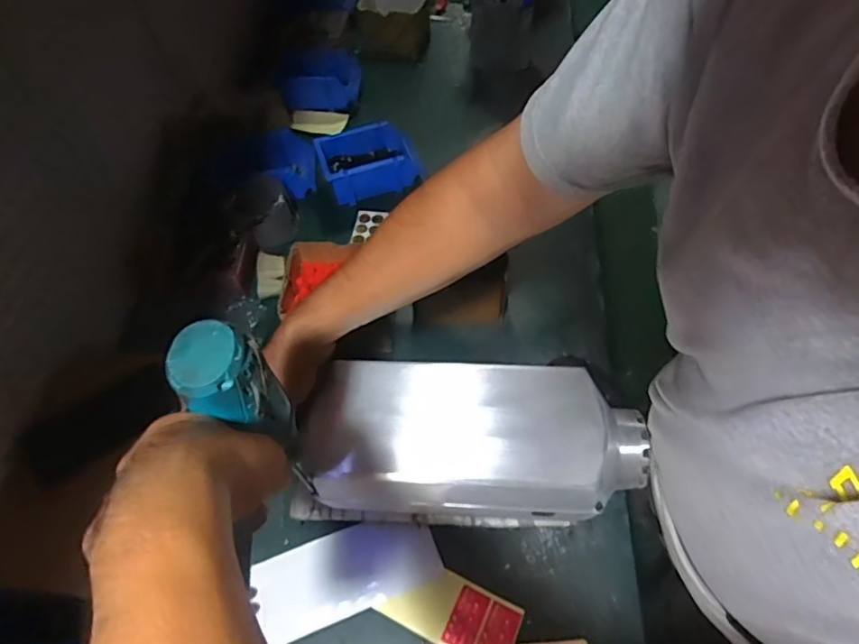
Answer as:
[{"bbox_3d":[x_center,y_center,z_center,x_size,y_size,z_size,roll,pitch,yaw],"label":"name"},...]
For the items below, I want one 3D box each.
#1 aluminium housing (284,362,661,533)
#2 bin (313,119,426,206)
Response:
[{"bbox_3d":[0.043,0.133,0.591,0.350,0.143,0.155,4,57,6],"label":"aluminium housing"},{"bbox_3d":[-0.108,-0.295,0.987,0.172,0.071,0.121,-18,57,-8],"label":"bin"}]

